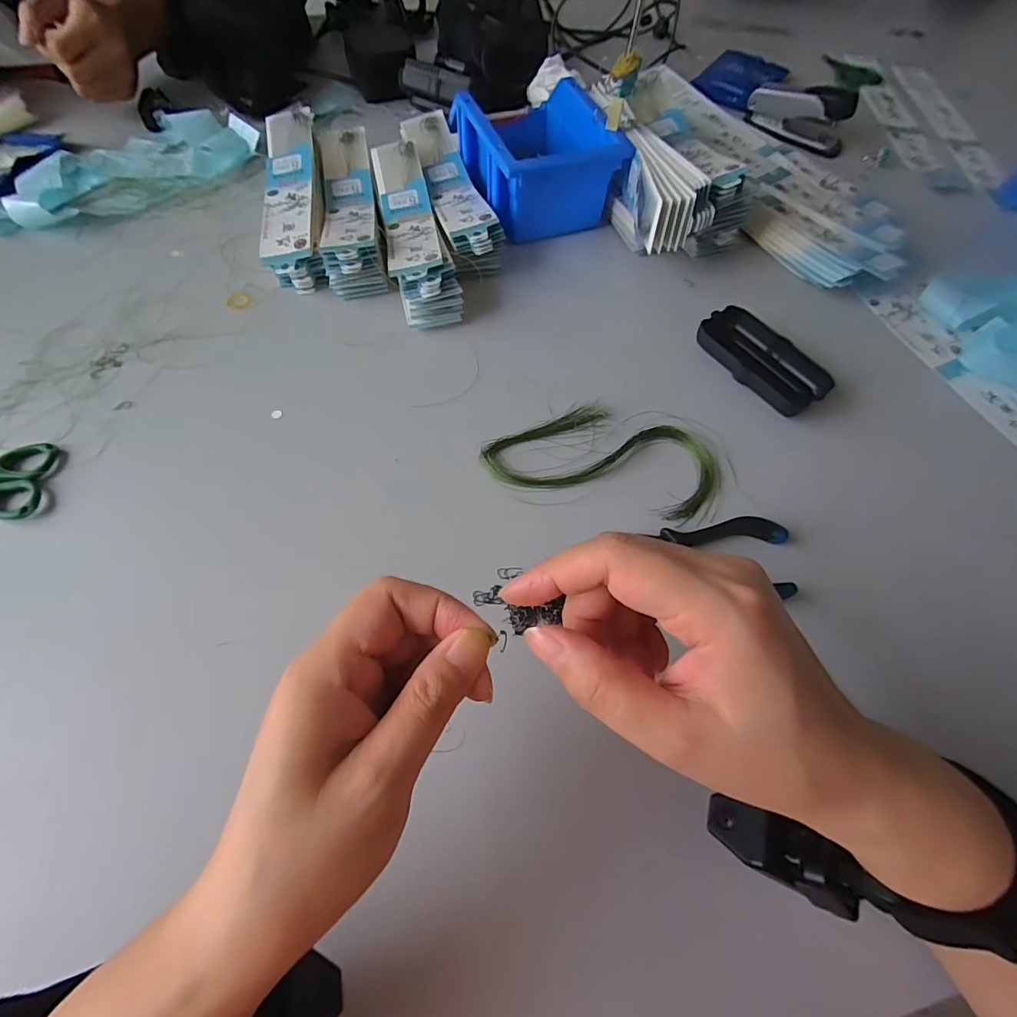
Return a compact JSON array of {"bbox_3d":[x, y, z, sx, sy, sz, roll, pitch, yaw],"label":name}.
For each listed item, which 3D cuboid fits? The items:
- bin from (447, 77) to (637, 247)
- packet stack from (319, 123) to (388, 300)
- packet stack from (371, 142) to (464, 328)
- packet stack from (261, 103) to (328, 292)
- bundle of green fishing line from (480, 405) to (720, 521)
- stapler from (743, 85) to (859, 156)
[{"bbox_3d":[0.021,-0.358,0.489,0.124,0.078,0.171,-18,65,-12],"label":"bin"},{"bbox_3d":[-0.152,-0.288,0.462,0.048,0.042,0.204,-9,64,-8],"label":"packet stack"},{"bbox_3d":[-0.091,-0.259,0.452,0.053,0.039,0.211,-13,64,-10],"label":"packet stack"},{"bbox_3d":[-0.202,-0.293,0.458,0.051,0.055,0.194,-7,64,-7],"label":"packet stack"},{"bbox_3d":[0.072,-0.041,0.373,0.174,0.008,0.082,13,63,3],"label":"bundle of green fishing line"},{"bbox_3d":[0.350,-0.477,0.581,0.124,0.050,0.059,30,65,12],"label":"stapler"}]

